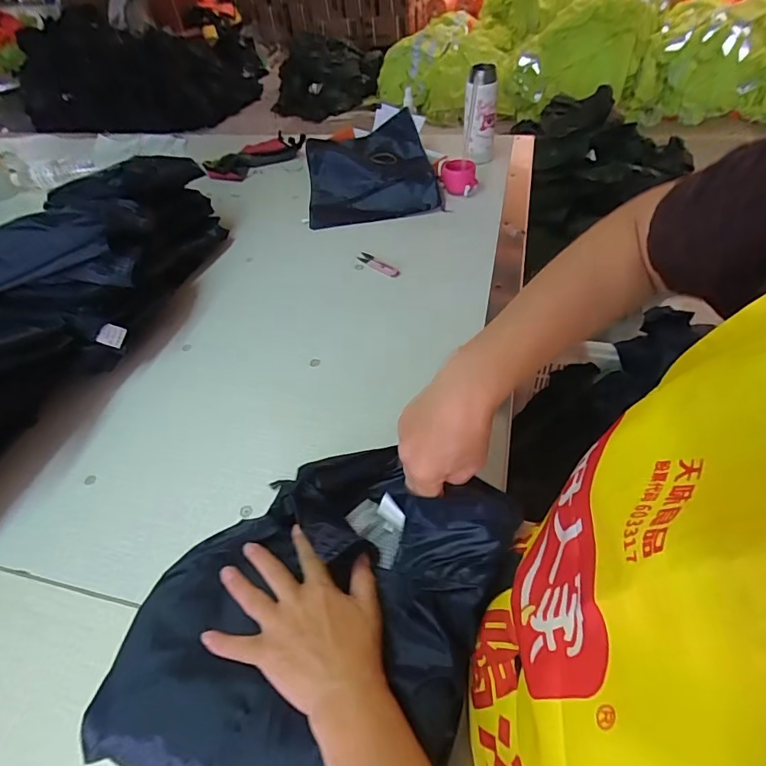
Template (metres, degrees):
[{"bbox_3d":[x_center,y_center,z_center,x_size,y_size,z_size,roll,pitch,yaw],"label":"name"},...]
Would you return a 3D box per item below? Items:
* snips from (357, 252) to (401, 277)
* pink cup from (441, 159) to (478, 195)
[{"bbox_3d":[-0.010,-0.215,0.829,0.025,0.009,0.099,-31,53,-22],"label":"snips"},{"bbox_3d":[0.159,-0.433,0.963,0.072,0.056,0.065,-6,49,1],"label":"pink cup"}]

